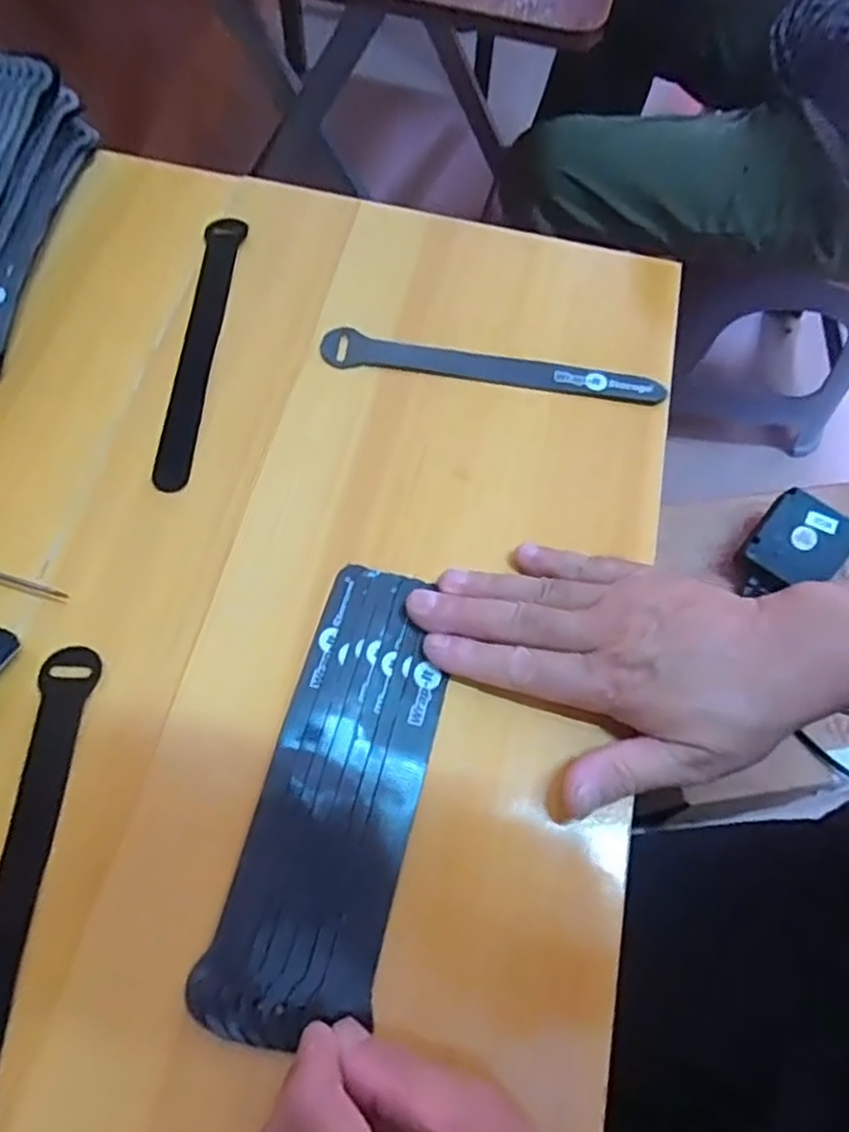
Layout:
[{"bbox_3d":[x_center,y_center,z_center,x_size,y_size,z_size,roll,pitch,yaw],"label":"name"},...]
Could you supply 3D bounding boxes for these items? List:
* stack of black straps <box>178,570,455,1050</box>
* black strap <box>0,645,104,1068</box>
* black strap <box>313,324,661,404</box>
[{"bbox_3d":[-0.035,0.095,0.313,0.067,0.012,0.196,13,66,3],"label":"stack of black straps"},{"bbox_3d":[-0.171,0.130,0.294,0.028,0.010,0.196,4,65,-1],"label":"black strap"},{"bbox_3d":[0.039,-0.114,0.411,0.197,0.006,0.024,10,65,1],"label":"black strap"}]

